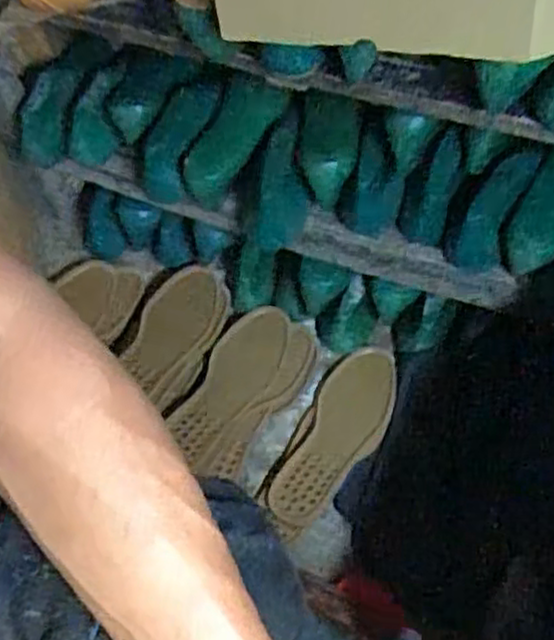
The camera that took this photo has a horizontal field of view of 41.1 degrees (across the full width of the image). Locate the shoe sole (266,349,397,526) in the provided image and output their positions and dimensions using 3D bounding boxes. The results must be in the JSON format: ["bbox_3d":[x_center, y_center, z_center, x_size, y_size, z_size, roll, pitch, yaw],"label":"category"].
[{"bbox_3d":[0.080,0.149,0.969,0.097,0.019,0.264,25,63,19],"label":"shoe sole"}]

